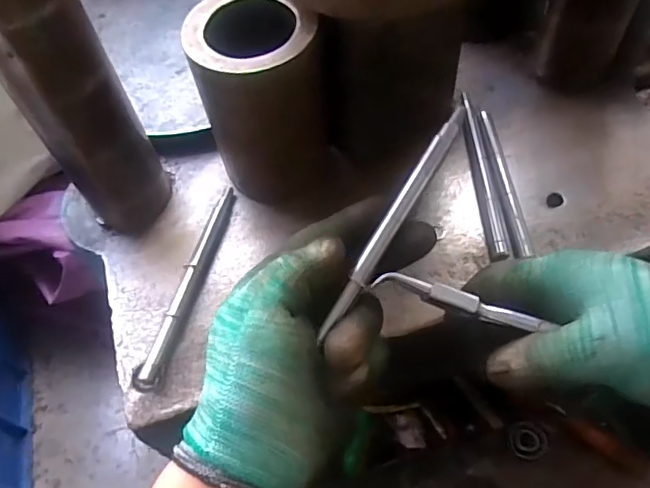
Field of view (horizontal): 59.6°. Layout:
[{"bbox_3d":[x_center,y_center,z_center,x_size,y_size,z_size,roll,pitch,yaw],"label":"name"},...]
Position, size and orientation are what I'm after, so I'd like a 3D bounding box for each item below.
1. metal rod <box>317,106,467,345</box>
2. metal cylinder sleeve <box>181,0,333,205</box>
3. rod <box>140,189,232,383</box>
[{"bbox_3d":[0.039,-0.016,0.311,0.011,0.006,0.146,28,78,20],"label":"metal rod"},{"bbox_3d":[-0.042,-0.100,0.411,0.083,0.131,0.092,-15,58,-4],"label":"metal cylinder sleeve"},{"bbox_3d":[-0.099,0.024,0.417,0.010,0.016,0.163,10,59,11],"label":"rod"}]

